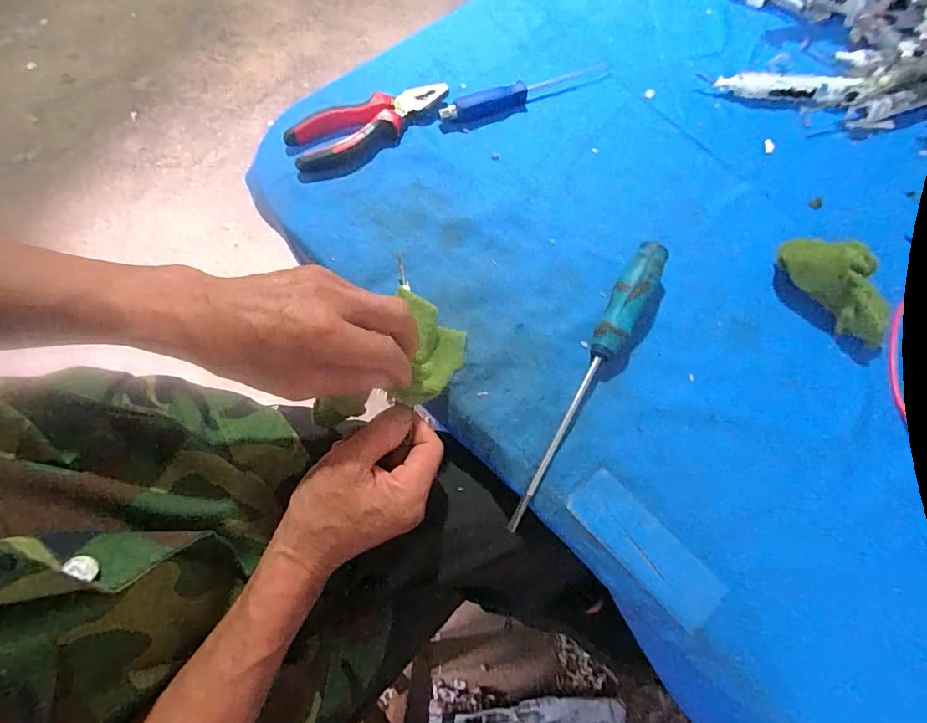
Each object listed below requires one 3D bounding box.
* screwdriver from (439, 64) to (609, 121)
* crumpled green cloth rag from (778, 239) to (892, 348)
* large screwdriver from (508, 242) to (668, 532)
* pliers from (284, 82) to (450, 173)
[{"bbox_3d":[0.065,-0.268,0.463,0.188,0.014,0.020,-25,72,-12],"label":"screwdriver"},{"bbox_3d":[0.316,-0.065,0.389,0.053,0.047,0.108,-38,75,-16],"label":"crumpled green cloth rag"},{"bbox_3d":[0.093,0.007,0.353,0.026,0.031,0.246,32,70,9],"label":"large screwdriver"},{"bbox_3d":[-0.083,-0.219,0.436,0.156,0.021,0.056,-22,71,-11],"label":"pliers"}]

